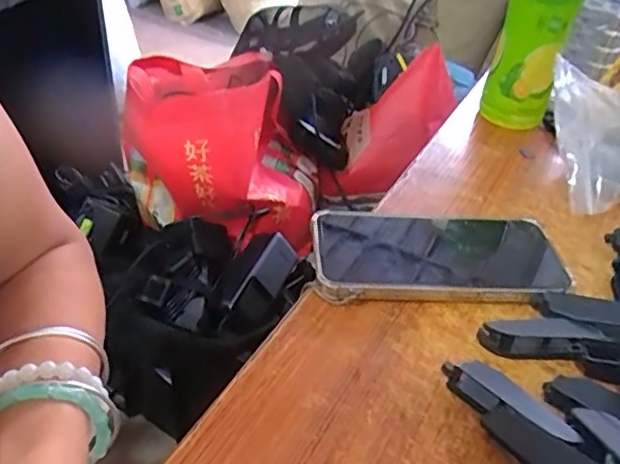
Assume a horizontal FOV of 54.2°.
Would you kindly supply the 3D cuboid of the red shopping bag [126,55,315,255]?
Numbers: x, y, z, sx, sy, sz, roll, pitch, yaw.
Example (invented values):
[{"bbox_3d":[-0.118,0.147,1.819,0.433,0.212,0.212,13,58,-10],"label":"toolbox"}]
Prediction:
[{"bbox_3d":[-0.113,-0.102,0.804,0.257,0.209,0.176,4,37,-4],"label":"red shopping bag"}]

